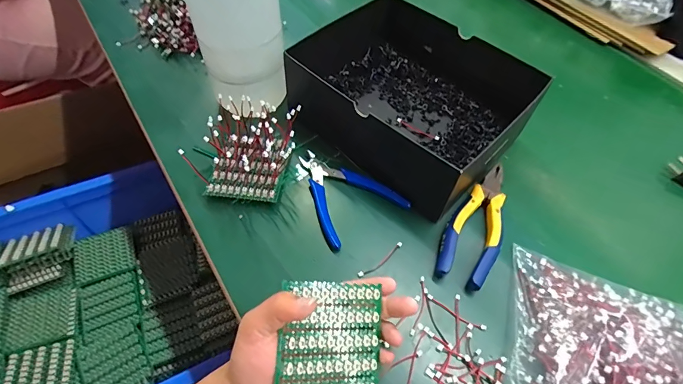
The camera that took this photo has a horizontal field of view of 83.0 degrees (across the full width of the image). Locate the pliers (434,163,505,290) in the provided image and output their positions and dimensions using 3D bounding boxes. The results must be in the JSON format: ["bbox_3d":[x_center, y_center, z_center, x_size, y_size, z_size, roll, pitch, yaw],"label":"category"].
[{"bbox_3d":[0.145,0.030,0.399,0.054,0.016,0.148,30,59,17],"label":"pliers"}]

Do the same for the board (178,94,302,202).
[{"bbox_3d":[-0.106,-0.044,0.422,0.112,0.072,0.099,11,55,6],"label":"board"}]

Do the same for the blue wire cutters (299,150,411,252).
[{"bbox_3d":[0.006,-0.005,0.426,0.101,0.017,0.116,-24,60,-18],"label":"blue wire cutters"}]

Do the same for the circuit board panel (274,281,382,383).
[{"bbox_3d":[-0.006,0.113,0.292,0.078,0.004,0.084,7,81,-21],"label":"circuit board panel"}]

